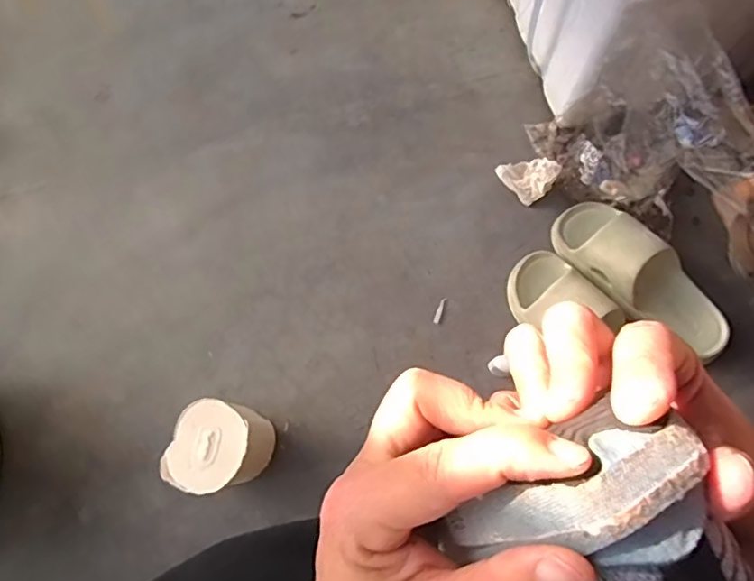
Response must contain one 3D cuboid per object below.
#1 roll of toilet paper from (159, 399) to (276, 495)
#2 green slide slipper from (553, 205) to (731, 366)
[{"bbox_3d":[-0.172,0.178,0.645,0.077,0.143,0.089,16,76,6],"label":"roll of toilet paper"},{"bbox_3d":[0.343,-0.019,0.727,0.091,0.064,0.250,-41,78,-9],"label":"green slide slipper"}]

